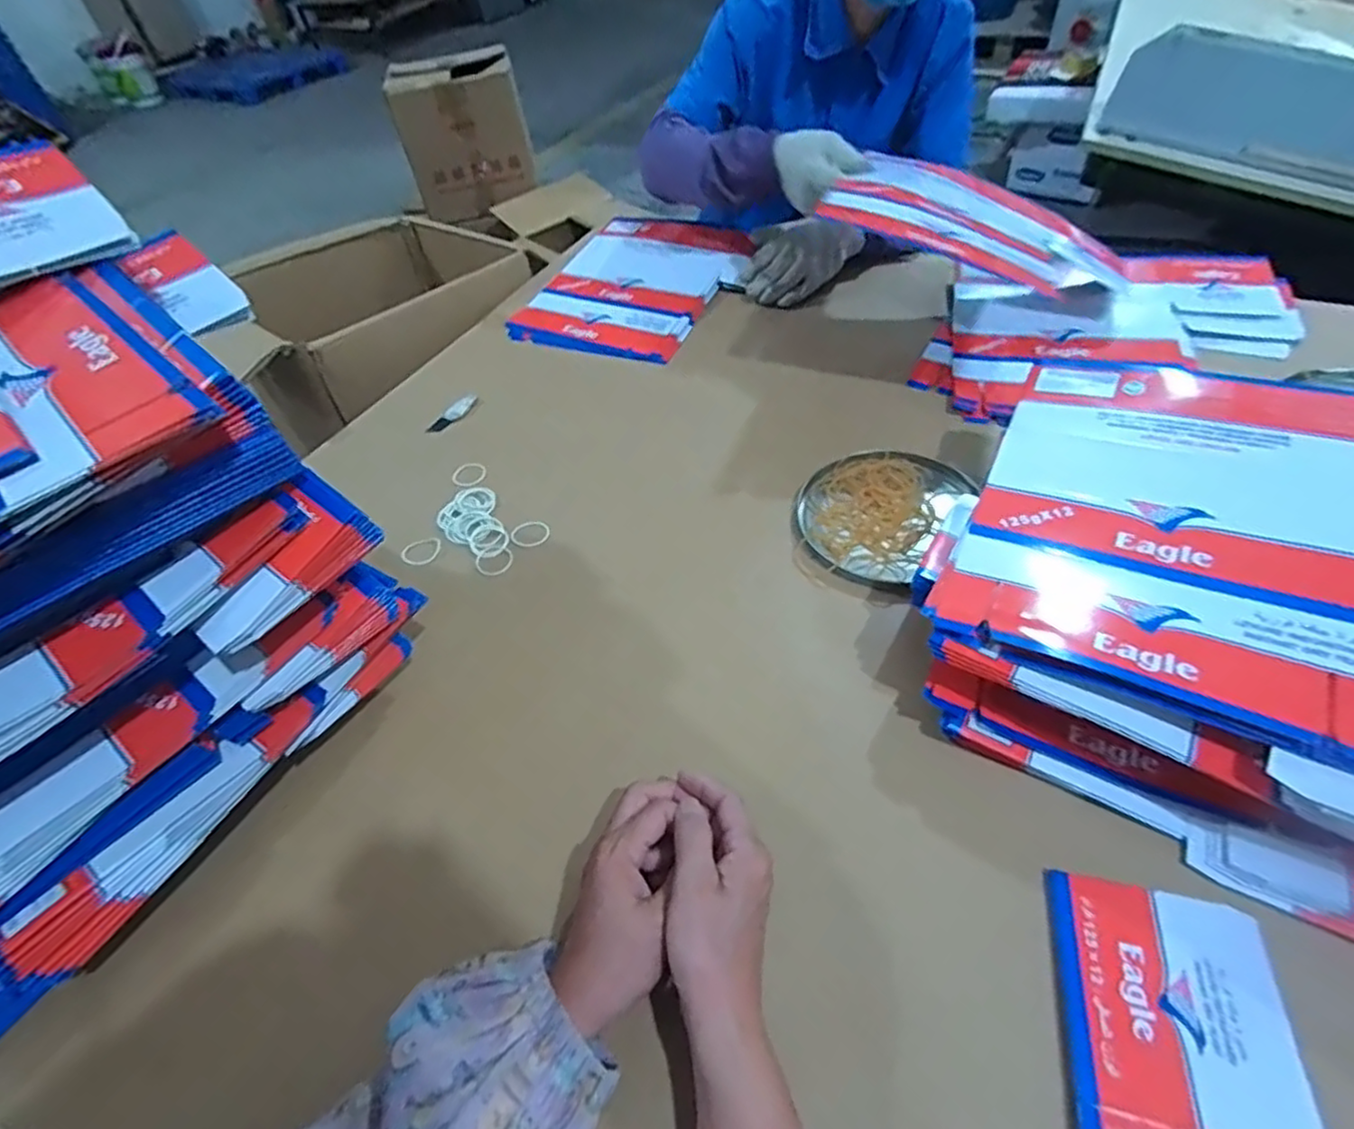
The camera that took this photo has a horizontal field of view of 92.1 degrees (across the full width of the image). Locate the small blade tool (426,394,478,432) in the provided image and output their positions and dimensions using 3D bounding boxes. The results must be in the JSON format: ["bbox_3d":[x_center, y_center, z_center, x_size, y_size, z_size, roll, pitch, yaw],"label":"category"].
[{"bbox_3d":[-0.269,-0.181,0.787,0.018,0.012,0.072,29,58,28],"label":"small blade tool"}]

